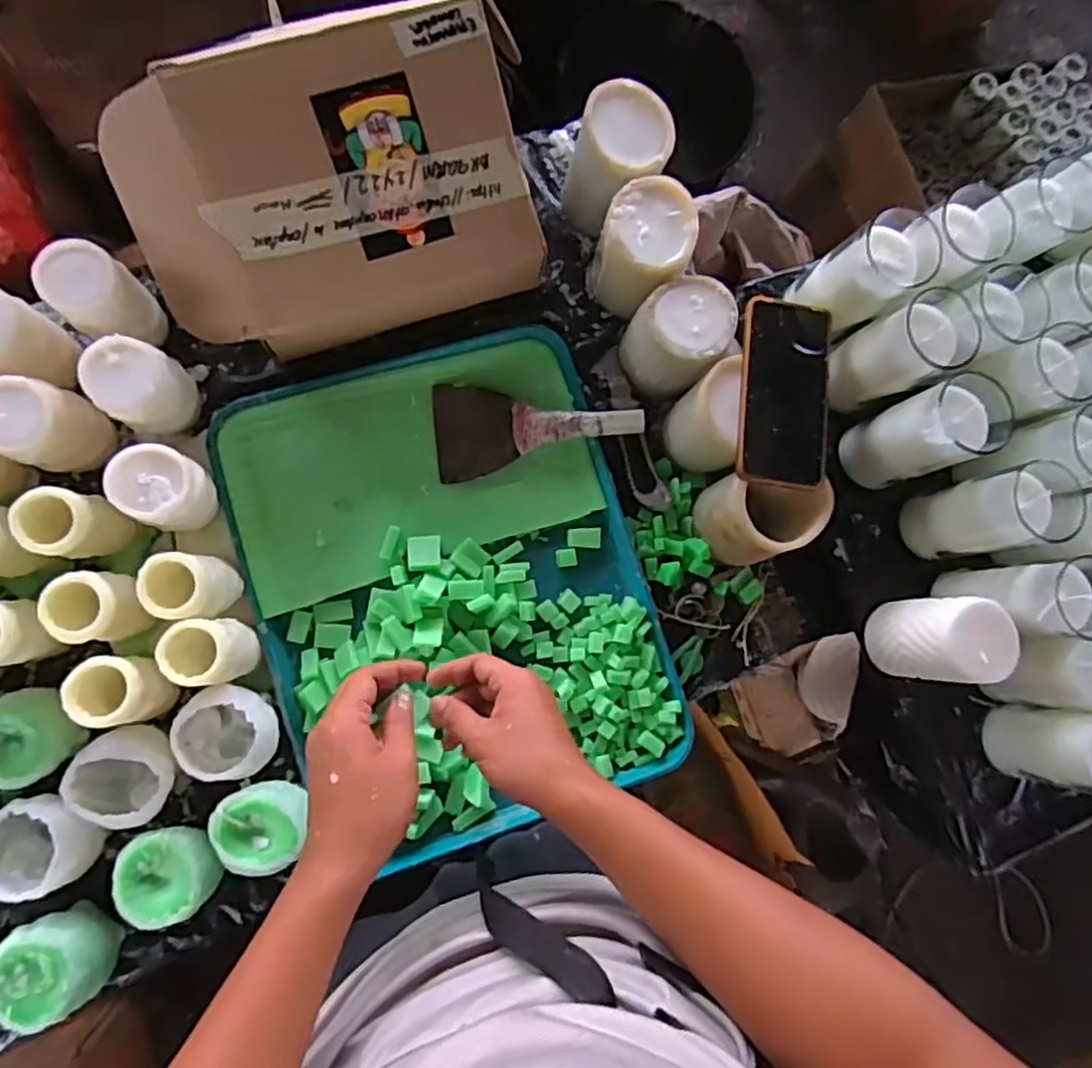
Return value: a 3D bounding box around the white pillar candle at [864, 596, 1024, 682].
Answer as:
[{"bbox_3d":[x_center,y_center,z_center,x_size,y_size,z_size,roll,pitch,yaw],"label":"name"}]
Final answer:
[{"bbox_3d":[0.340,0.091,0.604,0.072,0.098,0.069,-5,85,-8],"label":"white pillar candle"}]

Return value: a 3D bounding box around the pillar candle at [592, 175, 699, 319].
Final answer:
[{"bbox_3d":[0.086,-0.260,0.648,0.083,0.100,0.094,35,81,-3],"label":"pillar candle"}]

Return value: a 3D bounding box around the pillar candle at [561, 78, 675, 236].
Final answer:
[{"bbox_3d":[0.064,-0.345,0.656,0.081,0.105,0.094,25,82,-4],"label":"pillar candle"}]

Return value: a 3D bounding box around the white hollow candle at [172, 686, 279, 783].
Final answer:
[{"bbox_3d":[-0.264,0.163,0.580,0.075,0.058,0.068,19,82,-5],"label":"white hollow candle"}]

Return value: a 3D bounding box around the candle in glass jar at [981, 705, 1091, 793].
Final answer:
[{"bbox_3d":[0.451,0.183,0.590,0.068,0.122,0.066,5,84,-7],"label":"candle in glass jar"}]

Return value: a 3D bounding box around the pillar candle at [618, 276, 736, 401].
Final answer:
[{"bbox_3d":[0.121,-0.182,0.643,0.080,0.092,0.081,1,84,-7],"label":"pillar candle"}]

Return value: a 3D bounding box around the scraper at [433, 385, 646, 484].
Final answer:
[{"bbox_3d":[-0.007,-0.103,0.656,0.192,0.021,0.089,-5,85,-8],"label":"scraper"}]

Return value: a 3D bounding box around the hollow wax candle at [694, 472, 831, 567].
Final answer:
[{"bbox_3d":[0.194,-0.020,0.625,0.084,0.096,0.078,1,84,-7],"label":"hollow wax candle"}]

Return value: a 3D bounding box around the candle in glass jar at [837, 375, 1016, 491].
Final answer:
[{"bbox_3d":[0.332,-0.089,0.611,0.084,0.116,0.067,-22,87,-9],"label":"candle in glass jar"}]

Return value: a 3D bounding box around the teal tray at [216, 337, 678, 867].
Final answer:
[{"bbox_3d":[-0.082,0.045,0.630,0.338,0.032,0.431,-19,87,-9],"label":"teal tray"}]

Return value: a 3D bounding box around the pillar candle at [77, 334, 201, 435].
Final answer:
[{"bbox_3d":[-0.333,-0.119,0.576,0.060,0.092,0.065,20,82,-5],"label":"pillar candle"}]

